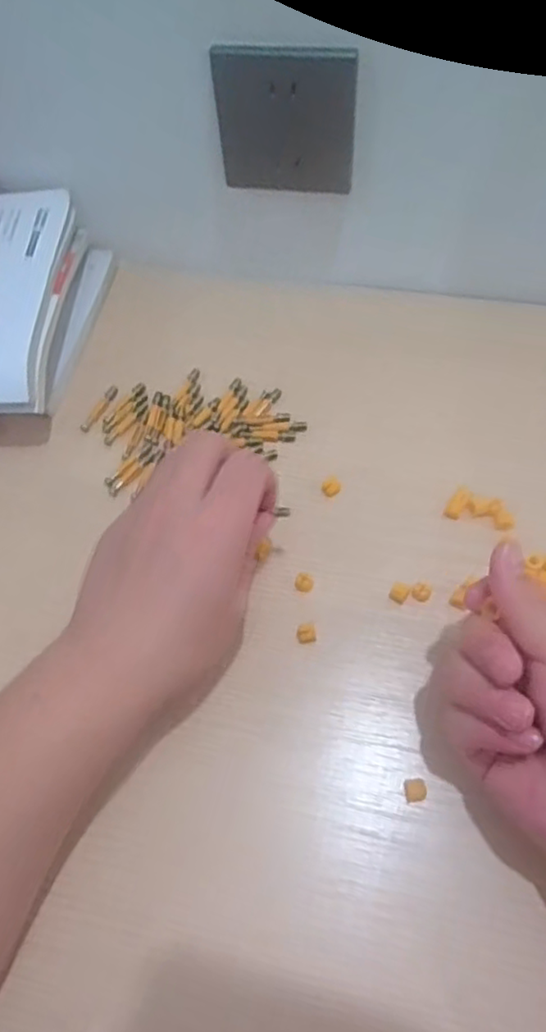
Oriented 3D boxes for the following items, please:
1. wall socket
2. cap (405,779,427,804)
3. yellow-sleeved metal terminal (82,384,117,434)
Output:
[{"bbox_3d":[0.008,-0.243,0.402,0.083,0.087,0.008,4,62,5],"label":"wall socket"},{"bbox_3d":[0.073,0.141,0.333,0.011,0.009,0.011,-10,63,-2],"label":"cap"},{"bbox_3d":[-0.123,-0.077,0.459,0.009,0.004,0.041,27,68,16],"label":"yellow-sleeved metal terminal"}]

